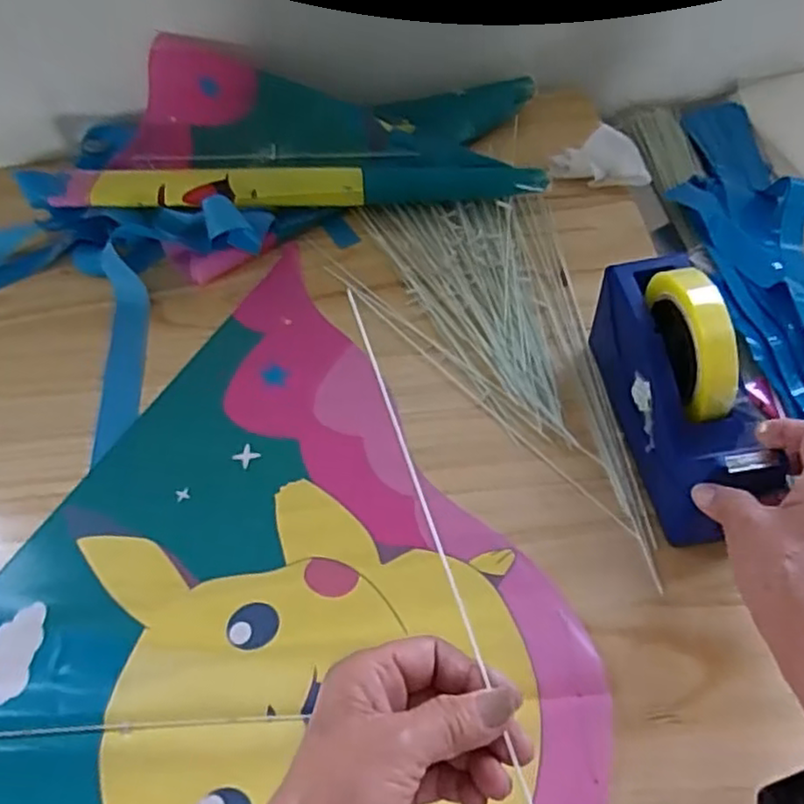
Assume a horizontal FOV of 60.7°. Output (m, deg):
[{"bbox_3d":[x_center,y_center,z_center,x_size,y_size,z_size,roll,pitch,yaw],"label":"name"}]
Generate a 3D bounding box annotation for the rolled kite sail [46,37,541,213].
[{"bbox_3d":[-0.112,-0.291,0.745,0.520,0.115,0.194,-7,55,3],"label":"rolled kite sail"}]

